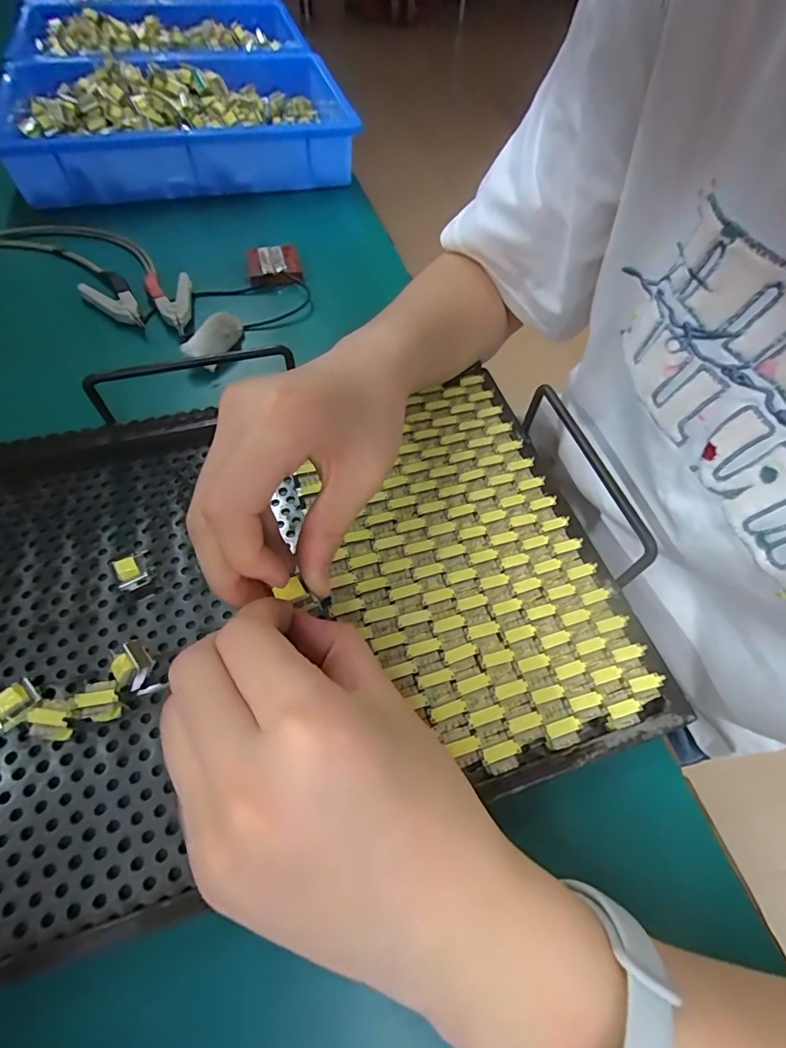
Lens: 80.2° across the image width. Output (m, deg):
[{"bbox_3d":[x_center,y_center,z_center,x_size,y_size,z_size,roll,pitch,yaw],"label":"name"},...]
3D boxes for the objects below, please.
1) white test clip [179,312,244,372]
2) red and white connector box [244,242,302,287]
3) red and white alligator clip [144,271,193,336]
[{"bbox_3d":[-0.143,-0.153,0.380,0.021,0.023,0.061,21,59,9],"label":"white test clip"},{"bbox_3d":[-0.115,-0.249,0.448,0.049,0.015,0.051,-7,59,-8],"label":"red and white connector box"},{"bbox_3d":[-0.192,-0.197,0.410,0.036,0.010,0.093,-20,62,-15],"label":"red and white alligator clip"}]

